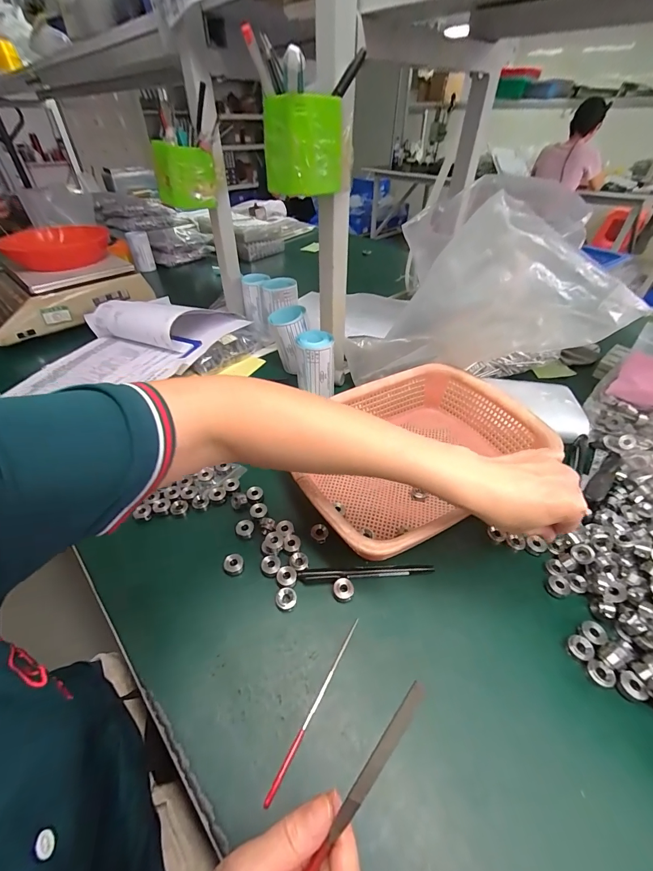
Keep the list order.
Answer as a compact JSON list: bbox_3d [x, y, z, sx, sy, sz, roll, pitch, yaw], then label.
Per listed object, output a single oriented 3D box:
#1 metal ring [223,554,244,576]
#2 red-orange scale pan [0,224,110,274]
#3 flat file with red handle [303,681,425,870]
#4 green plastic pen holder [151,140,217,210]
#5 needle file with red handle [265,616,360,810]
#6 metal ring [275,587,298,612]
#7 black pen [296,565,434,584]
[{"bbox_3d":[-0.095,0.132,0.353,0.019,0.011,0.017,-11,44,-12],"label":"metal ring"},{"bbox_3d":[-0.604,-0.430,0.794,0.191,0.064,0.183,-18,46,-19],"label":"red-orange scale pan"},{"bbox_3d":[0.016,0.185,0.177,0.008,0.006,0.134,31,94,28],"label":"flat file with red handle"},{"bbox_3d":[-0.237,-0.436,0.582,0.093,0.086,0.076,-13,45,-14],"label":"green plastic pen holder"},{"bbox_3d":[-0.006,0.212,0.276,0.006,0.004,0.135,23,48,22],"label":"needle file with red handle"},{"bbox_3d":[-0.039,0.157,0.331,0.020,0.009,0.019,0,43,0],"label":"metal ring"},{"bbox_3d":[0.041,0.140,0.351,0.137,0.008,0.012,-3,43,-4],"label":"black pen"}]

